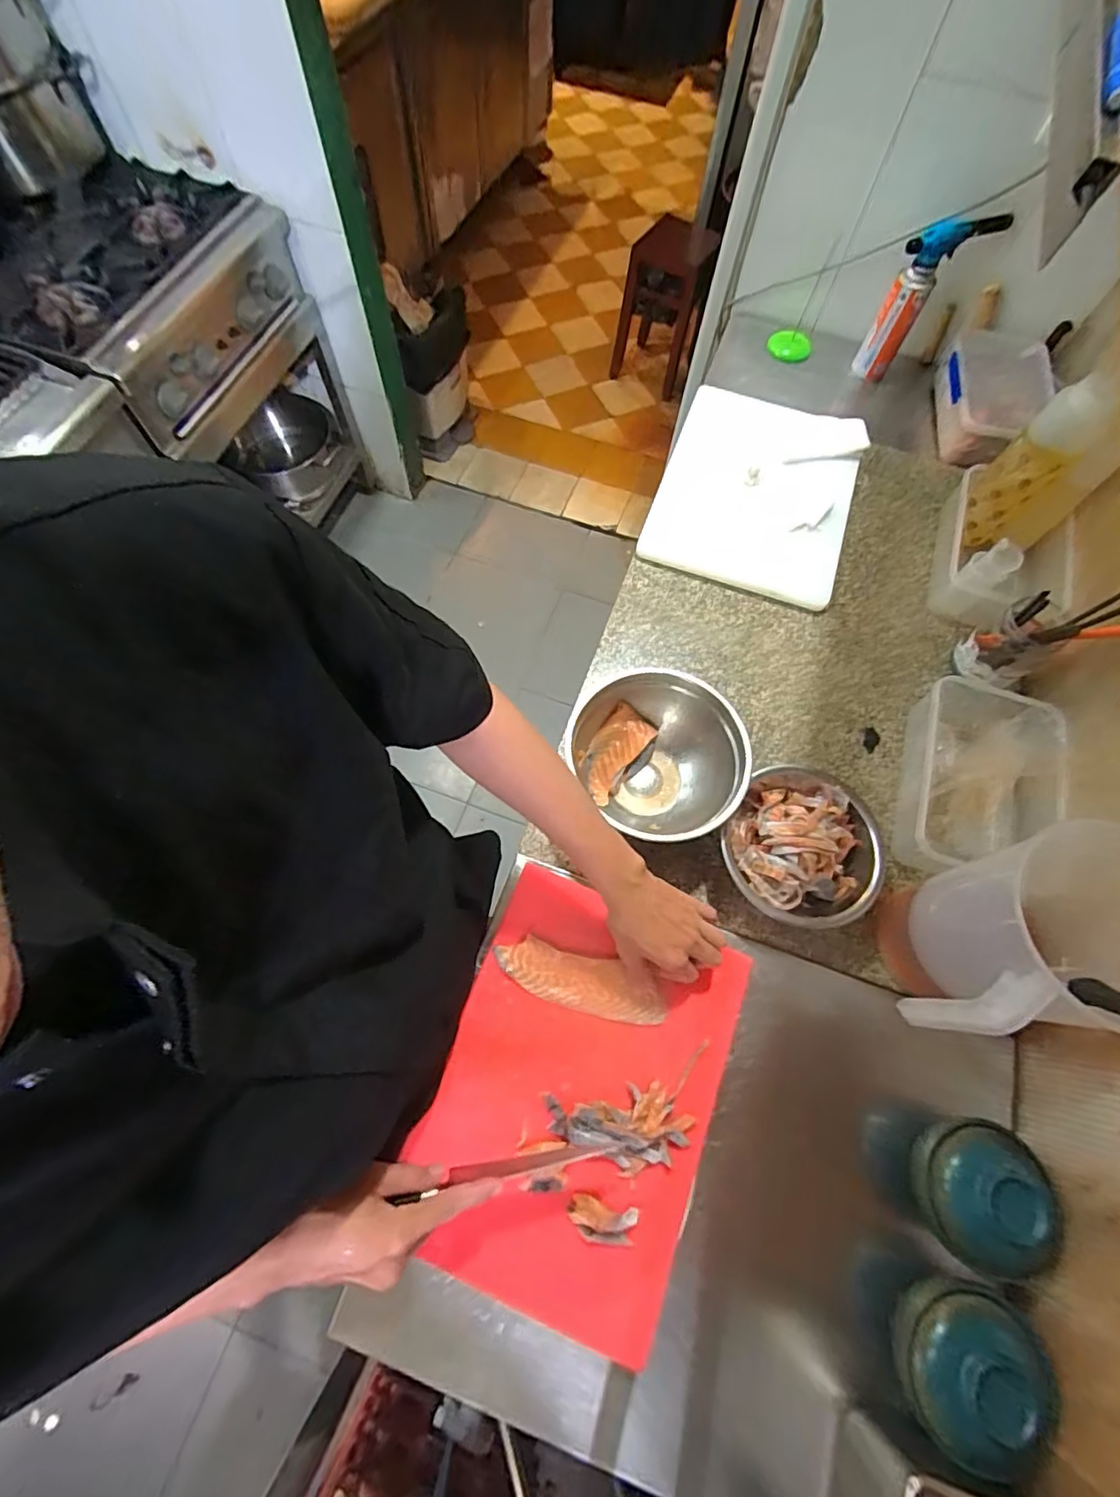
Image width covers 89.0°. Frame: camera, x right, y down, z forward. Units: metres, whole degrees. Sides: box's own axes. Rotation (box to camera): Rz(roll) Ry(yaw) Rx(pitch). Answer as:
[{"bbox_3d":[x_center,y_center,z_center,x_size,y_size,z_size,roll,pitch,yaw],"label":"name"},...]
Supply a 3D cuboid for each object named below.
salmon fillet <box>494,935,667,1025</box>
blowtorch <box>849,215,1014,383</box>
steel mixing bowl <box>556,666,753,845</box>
[{"bbox_3d":[0.020,0.257,0.630,0.187,0.009,0.058,19,68,8],"label":"salmon fillet"},{"bbox_3d":[0.622,-0.769,1.001,0.120,0.246,0.074,31,70,10],"label":"blowtorch"},{"bbox_3d":[0.123,0.009,0.713,0.187,0.112,0.223,-25,71,-12],"label":"steel mixing bowl"}]

